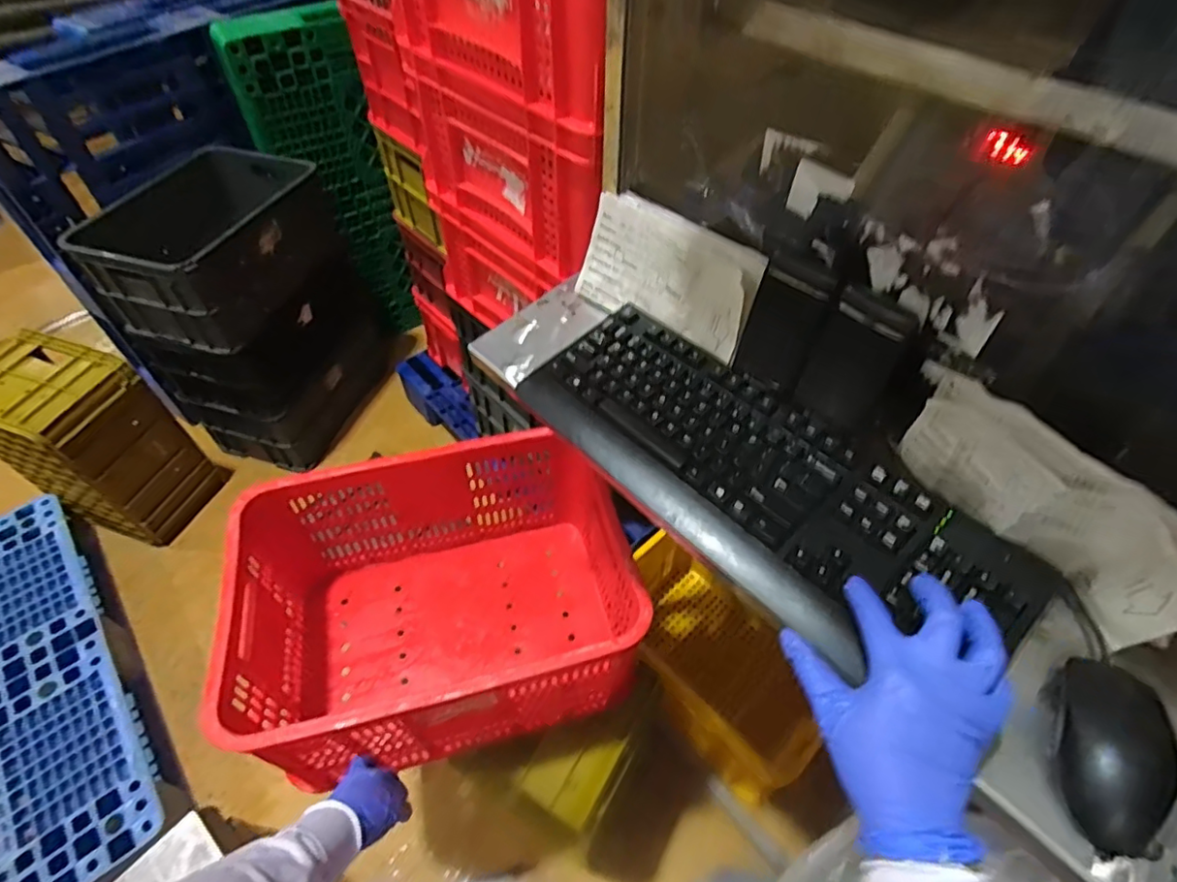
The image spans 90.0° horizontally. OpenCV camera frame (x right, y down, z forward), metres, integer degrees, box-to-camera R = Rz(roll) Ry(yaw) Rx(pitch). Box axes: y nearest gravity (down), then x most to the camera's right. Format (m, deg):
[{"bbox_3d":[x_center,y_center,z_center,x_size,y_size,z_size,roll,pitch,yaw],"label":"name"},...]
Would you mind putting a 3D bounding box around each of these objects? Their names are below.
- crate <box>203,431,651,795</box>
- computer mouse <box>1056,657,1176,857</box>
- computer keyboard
[{"bbox_3d":[-0.213,0.229,0.877,0.505,0.274,0.377,-13,52,-9],"label":"crate"},{"bbox_3d":[0.334,0.196,0.373,0.063,0.031,0.112,21,54,17],"label":"computer mouse"},{"bbox_3d":[0.134,0.025,0.510,0.437,0.032,0.173,35,59,27],"label":"computer keyboard"}]

